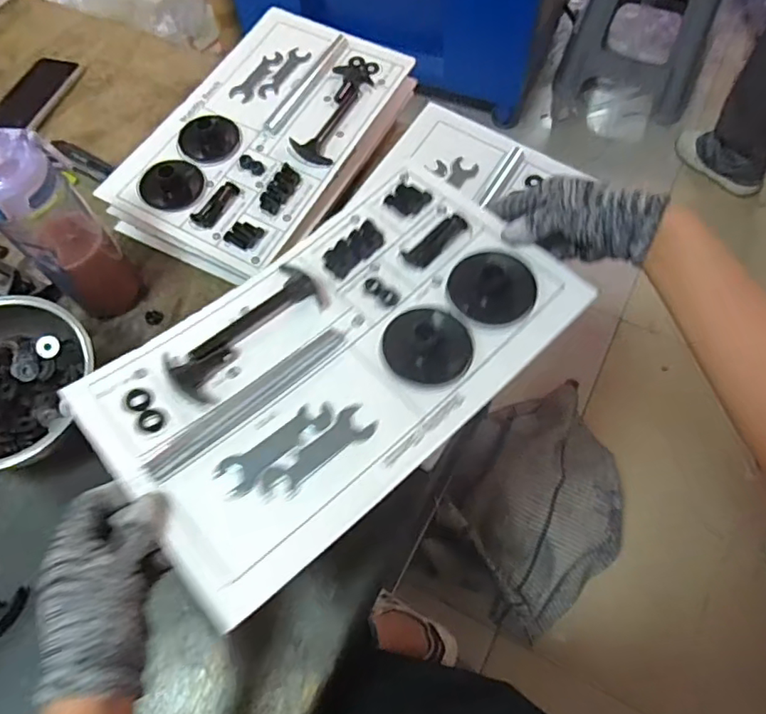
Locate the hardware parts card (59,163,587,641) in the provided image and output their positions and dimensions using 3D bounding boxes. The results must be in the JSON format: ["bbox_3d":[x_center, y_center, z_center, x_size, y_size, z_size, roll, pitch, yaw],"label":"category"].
[{"bbox_3d":[-0.036,-0.008,0.448,0.359,0.025,0.226,-39,69,-17],"label":"hardware parts card"}]

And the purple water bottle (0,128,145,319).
[{"bbox_3d":[-0.312,-0.115,0.546,0.081,0.208,0.063,-31,66,-13],"label":"purple water bottle"}]

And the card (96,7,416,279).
[{"bbox_3d":[-0.145,-0.283,0.684,0.237,0.032,0.371,26,67,14],"label":"card"}]

